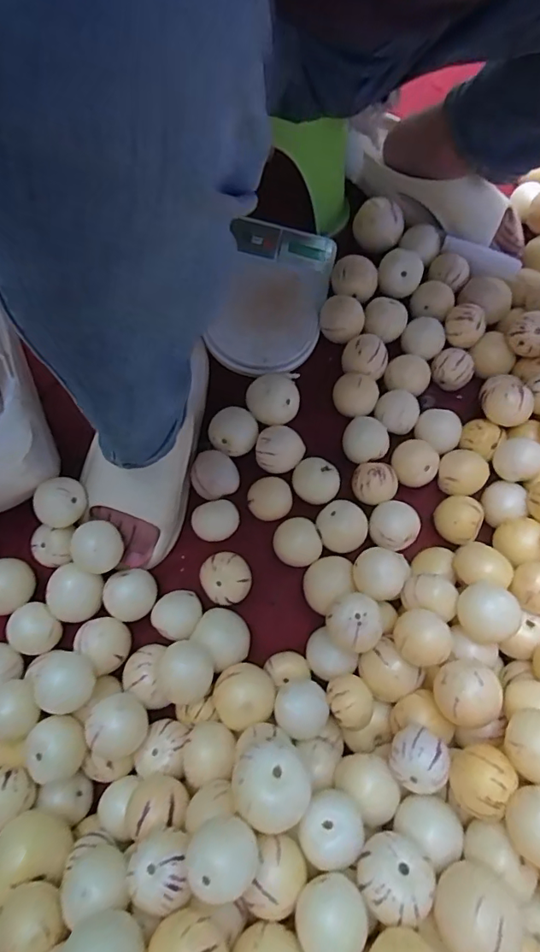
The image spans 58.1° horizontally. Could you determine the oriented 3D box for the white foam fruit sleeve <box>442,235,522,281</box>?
[{"bbox_3d":[0.274,-0.282,0.634,0.101,0.018,0.030,23,75,5],"label":"white foam fruit sleeve"}]

